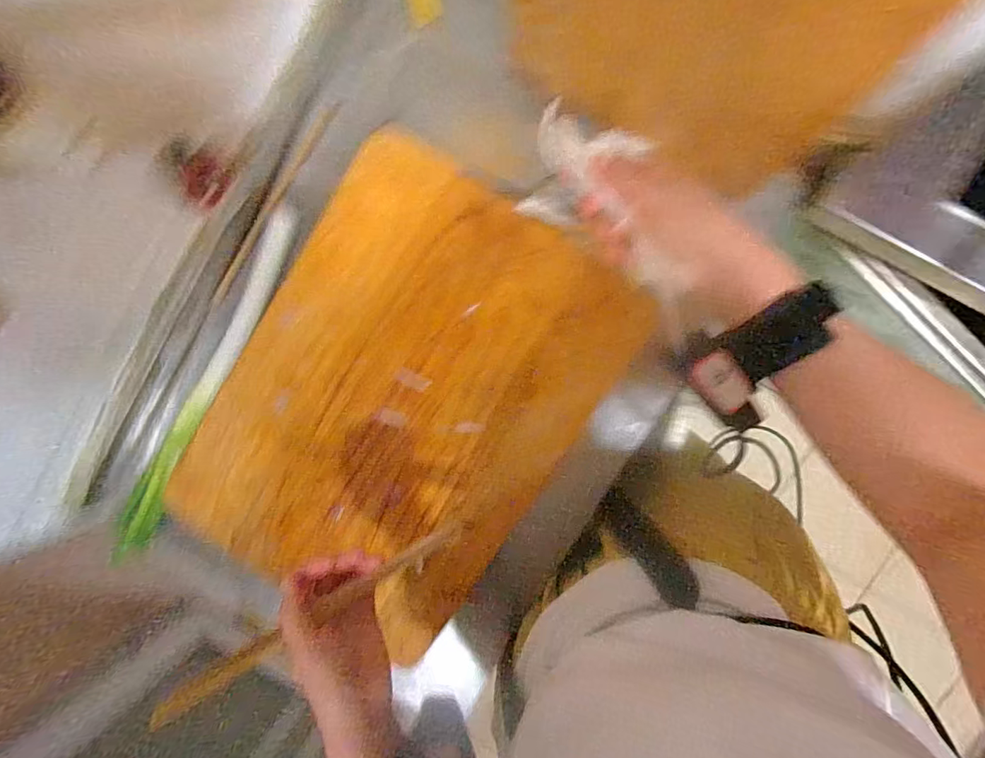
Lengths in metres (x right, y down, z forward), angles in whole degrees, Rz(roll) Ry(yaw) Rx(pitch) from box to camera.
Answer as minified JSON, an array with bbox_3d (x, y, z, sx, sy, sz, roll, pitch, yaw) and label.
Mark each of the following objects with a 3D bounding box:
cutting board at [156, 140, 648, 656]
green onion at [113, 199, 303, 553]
[{"bbox_3d":[-0.090,0.020,0.500,0.331,0.039,0.423,30,97,0],"label":"cutting board"},{"bbox_3d":[-0.298,0.011,0.526,0.046,0.021,0.401,32,96,5],"label":"green onion"}]

